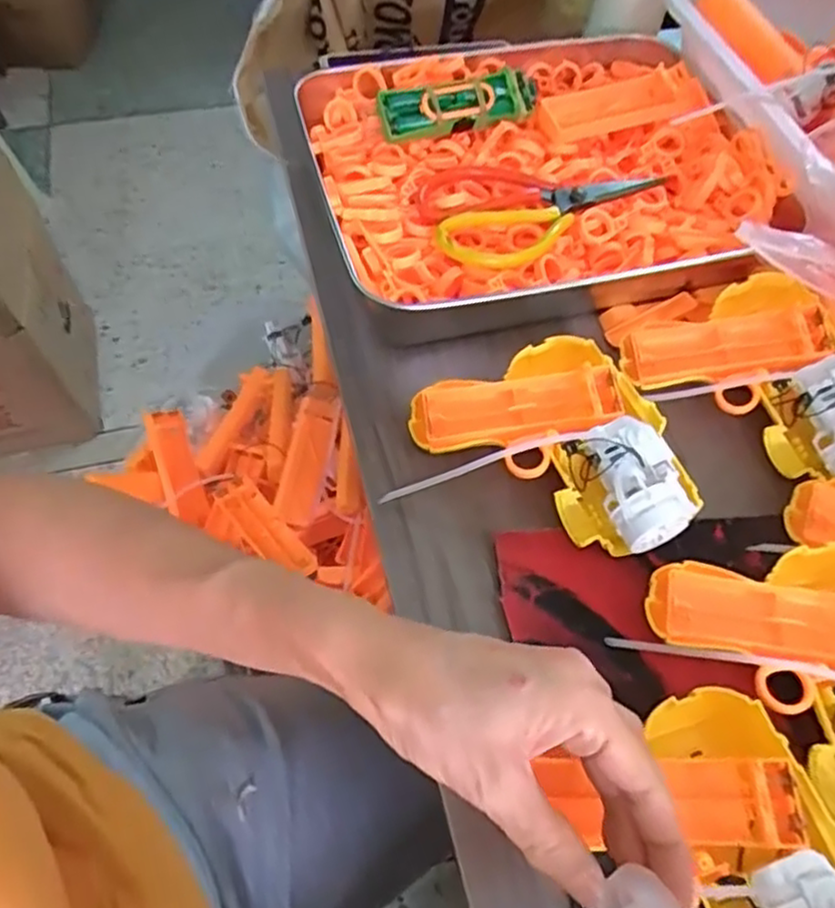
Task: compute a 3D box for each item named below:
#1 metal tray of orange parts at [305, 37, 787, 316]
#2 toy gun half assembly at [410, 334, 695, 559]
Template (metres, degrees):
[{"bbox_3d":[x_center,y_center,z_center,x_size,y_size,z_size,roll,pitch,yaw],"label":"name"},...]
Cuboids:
[{"bbox_3d":[0.080,-0.205,0.466,0.293,0.037,0.251,-12,61,-9],"label":"metal tray of orange parts"},{"bbox_3d":[0.075,-0.002,0.372,0.118,0.036,0.133,-21,62,-14],"label":"toy gun half assembly"}]

